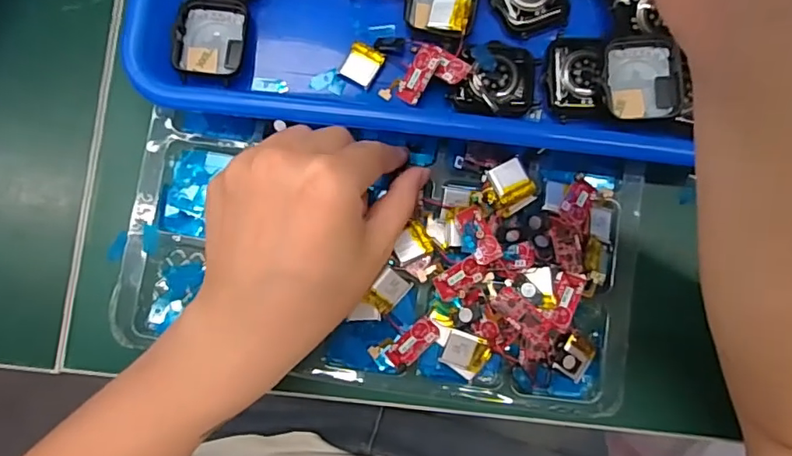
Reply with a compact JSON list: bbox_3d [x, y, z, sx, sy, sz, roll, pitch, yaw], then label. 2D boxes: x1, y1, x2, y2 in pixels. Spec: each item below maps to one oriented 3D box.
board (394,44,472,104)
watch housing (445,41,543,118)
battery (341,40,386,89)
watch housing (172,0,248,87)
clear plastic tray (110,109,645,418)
[{"bbox_3d":[0.019,-0.076,0.271,0.032,0.006,0.030,20,93,19],"label":"board"},{"bbox_3d":[0.052,-0.076,0.274,0.042,0.011,0.035,9,83,1],"label":"watch housing"},{"bbox_3d":[-0.018,-0.085,0.279,0.018,0.005,0.020,30,84,3],"label":"battery"},{"bbox_3d":[-0.094,-0.096,0.276,0.036,0.012,0.044,0,83,0],"label":"watch housing"},{"bbox_3d":[-0.007,0.013,0.278,0.258,0.024,0.130,8,83,2],"label":"clear plastic tray"}]

